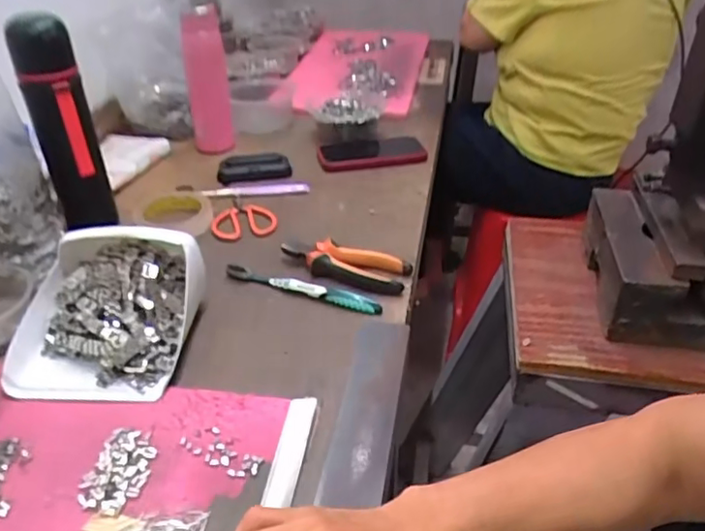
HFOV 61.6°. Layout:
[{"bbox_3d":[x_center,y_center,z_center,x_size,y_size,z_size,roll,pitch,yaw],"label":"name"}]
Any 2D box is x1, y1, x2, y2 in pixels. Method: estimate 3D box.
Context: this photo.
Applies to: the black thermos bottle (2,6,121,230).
[{"bbox_3d":[-0.338,-0.159,0.703,0.063,0.247,0.058,1,36,2],"label":"black thermos bottle"}]

